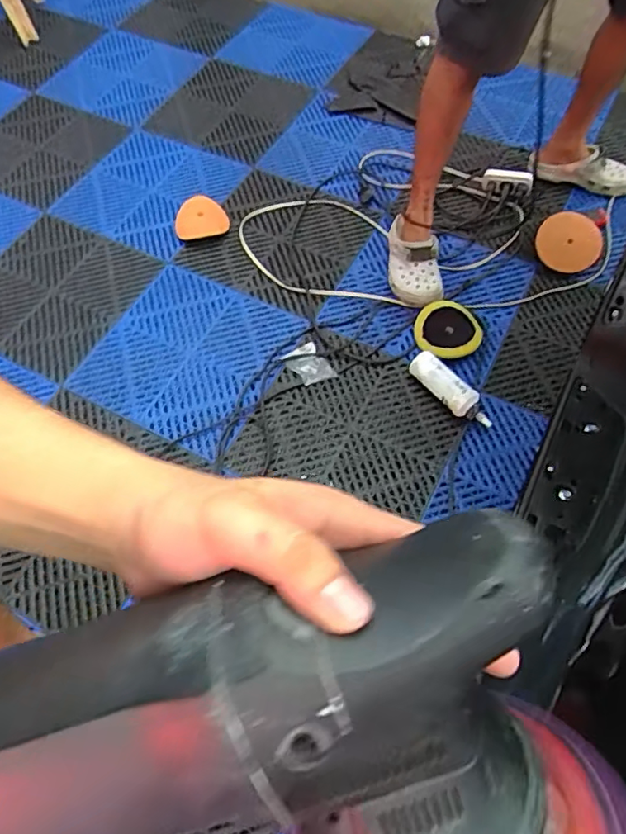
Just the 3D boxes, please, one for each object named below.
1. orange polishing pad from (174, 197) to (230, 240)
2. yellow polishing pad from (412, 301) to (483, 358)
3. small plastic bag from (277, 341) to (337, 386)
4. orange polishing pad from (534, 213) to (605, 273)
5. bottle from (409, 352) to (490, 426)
[{"bbox_3d":[-0.283,-0.498,1.433,0.130,0.040,0.119,-11,60,-5],"label":"orange polishing pad"},{"bbox_3d":[0.292,-0.192,1.242,0.143,0.028,0.142,-13,60,-6],"label":"yellow polishing pad"},{"bbox_3d":[-0.009,-0.113,1.222,0.077,0.009,0.099,-33,64,-16],"label":"small plastic bag"},{"bbox_3d":[0.602,-0.411,1.334,0.144,0.021,0.142,-39,84,-1],"label":"orange polishing pad"},{"bbox_3d":[0.273,-0.067,1.158,0.067,0.059,0.177,-39,66,-19],"label":"bottle"}]

